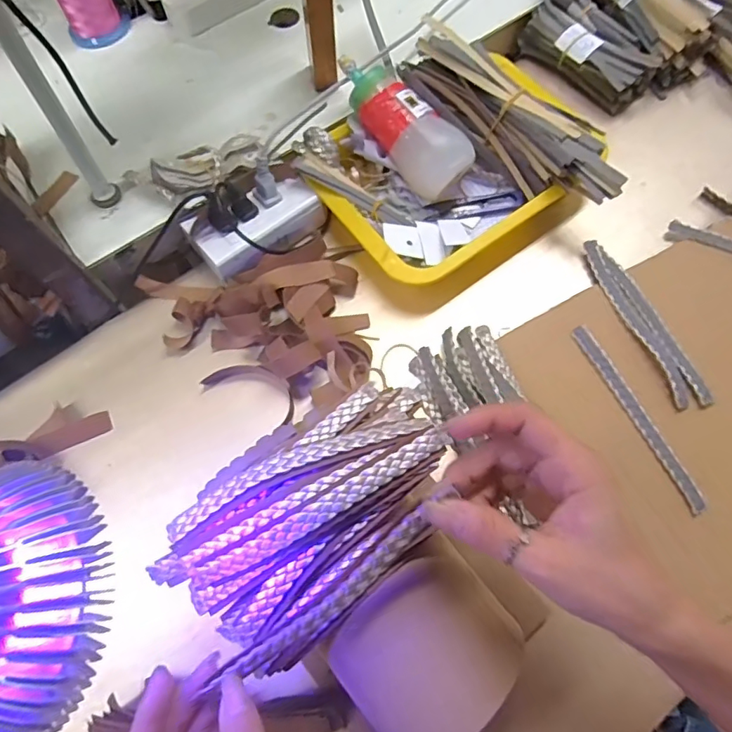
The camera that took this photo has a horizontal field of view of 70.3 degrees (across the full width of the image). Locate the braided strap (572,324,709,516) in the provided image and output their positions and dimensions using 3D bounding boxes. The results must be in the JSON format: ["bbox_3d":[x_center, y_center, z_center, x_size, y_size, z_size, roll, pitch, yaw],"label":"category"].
[{"bbox_3d":[0.228,0.040,0.437,0.014,0.006,0.174,-34,67,21],"label":"braided strap"}]

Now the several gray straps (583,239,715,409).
[{"bbox_3d":[0.247,-0.043,0.464,0.029,0.008,0.174,-22,66,1],"label":"several gray straps"}]

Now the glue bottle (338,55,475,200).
[{"bbox_3d":[0.033,-0.233,0.496,0.155,0.047,0.055,46,76,-3],"label":"glue bottle"}]

